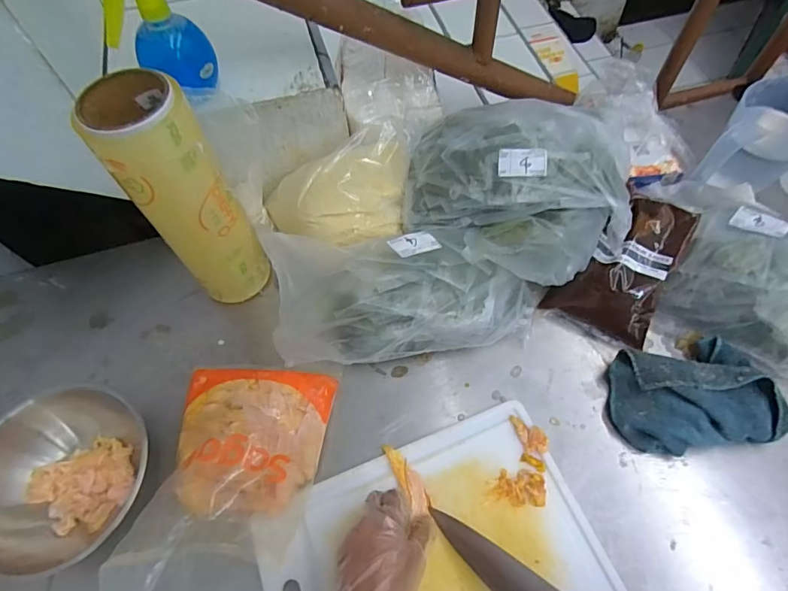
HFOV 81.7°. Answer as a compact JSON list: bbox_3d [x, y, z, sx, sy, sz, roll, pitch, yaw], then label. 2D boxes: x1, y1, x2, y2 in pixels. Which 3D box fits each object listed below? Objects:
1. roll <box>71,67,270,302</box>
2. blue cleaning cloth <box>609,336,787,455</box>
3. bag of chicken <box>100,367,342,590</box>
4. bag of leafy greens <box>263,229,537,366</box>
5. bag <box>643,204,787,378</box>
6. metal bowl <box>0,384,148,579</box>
[{"bbox_3d":[-0.238,-0.107,0.556,0.095,0.316,0.100,-1,61,2],"label":"roll"},{"bbox_3d":[0.357,0.119,0.550,0.187,0.057,0.126,-8,61,-2],"label":"blue cleaning cloth"},{"bbox_3d":[-0.185,0.219,0.511,0.184,0.074,0.303,5,62,6],"label":"bag of chicken"},{"bbox_3d":[0.023,-0.003,0.591,0.347,0.134,0.149,-8,61,-1],"label":"bag of leafy greens"},{"bbox_3d":[0.487,0.000,0.585,0.235,0.100,0.218,27,66,16],"label":"bag"},{"bbox_3d":[-0.382,0.211,0.527,0.188,0.091,0.158,-39,66,-17],"label":"metal bowl"}]

